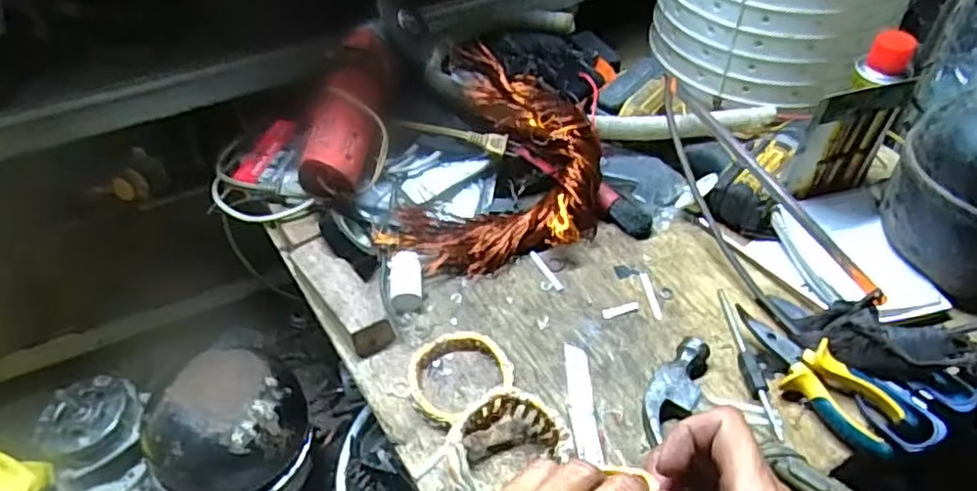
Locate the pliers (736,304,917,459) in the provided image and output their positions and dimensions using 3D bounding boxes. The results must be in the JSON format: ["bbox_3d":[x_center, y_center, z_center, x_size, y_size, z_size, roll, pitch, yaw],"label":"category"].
[{"bbox_3d":[0.277,0.105,0.566,0.057,0.032,0.148,-26,52,-21],"label":"pliers"}]

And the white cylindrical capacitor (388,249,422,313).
[{"bbox_3d":[-0.079,0.034,0.649,0.031,0.025,0.054,-7,47,-5],"label":"white cylindrical capacitor"}]

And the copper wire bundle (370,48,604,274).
[{"bbox_3d":[0.012,-0.086,0.678,0.201,0.100,0.210,9,48,10],"label":"copper wire bundle"}]

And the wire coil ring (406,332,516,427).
[{"bbox_3d":[-0.029,0.110,0.586,0.087,0.013,0.079,-27,52,-21],"label":"wire coil ring"}]

